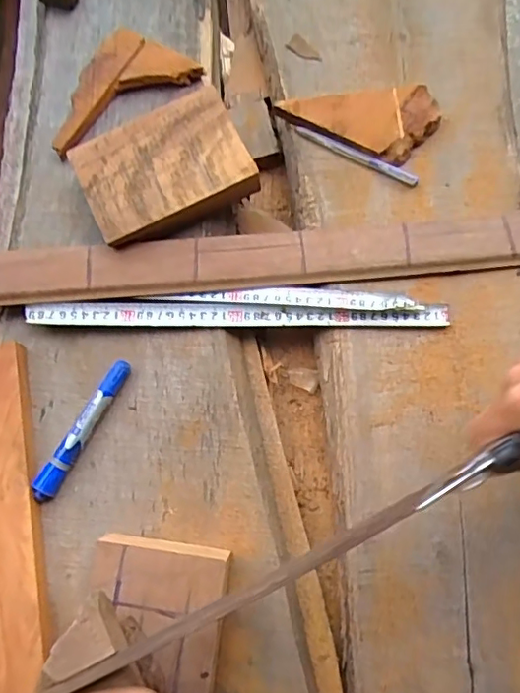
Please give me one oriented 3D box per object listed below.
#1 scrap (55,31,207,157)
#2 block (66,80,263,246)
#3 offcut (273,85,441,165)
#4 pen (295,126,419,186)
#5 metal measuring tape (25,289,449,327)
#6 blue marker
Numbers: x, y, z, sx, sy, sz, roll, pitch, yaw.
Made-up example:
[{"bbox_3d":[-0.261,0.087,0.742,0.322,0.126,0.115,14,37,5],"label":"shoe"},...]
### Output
[{"bbox_3d":[-0.150,-0.266,0.557,0.160,0.029,0.083,-32,80,-6],"label":"scrap"},{"bbox_3d":[-0.089,-0.166,0.515,0.149,0.029,0.109,-23,82,-3],"label":"block"},{"bbox_3d":[0.097,-0.223,0.547,0.156,0.025,0.077,1,79,1],"label":"offcut"},{"bbox_3d":[0.095,-0.188,0.546,0.128,0.013,0.010,23,80,5],"label":"pen"},{"bbox_3d":[-0.070,-0.038,0.510,0.476,0.008,0.045,3,79,1],"label":"metal measuring tape"},{"bbox_3d":[-0.157,0.074,0.490,0.018,0.018,0.137,29,80,6],"label":"blue marker"}]

